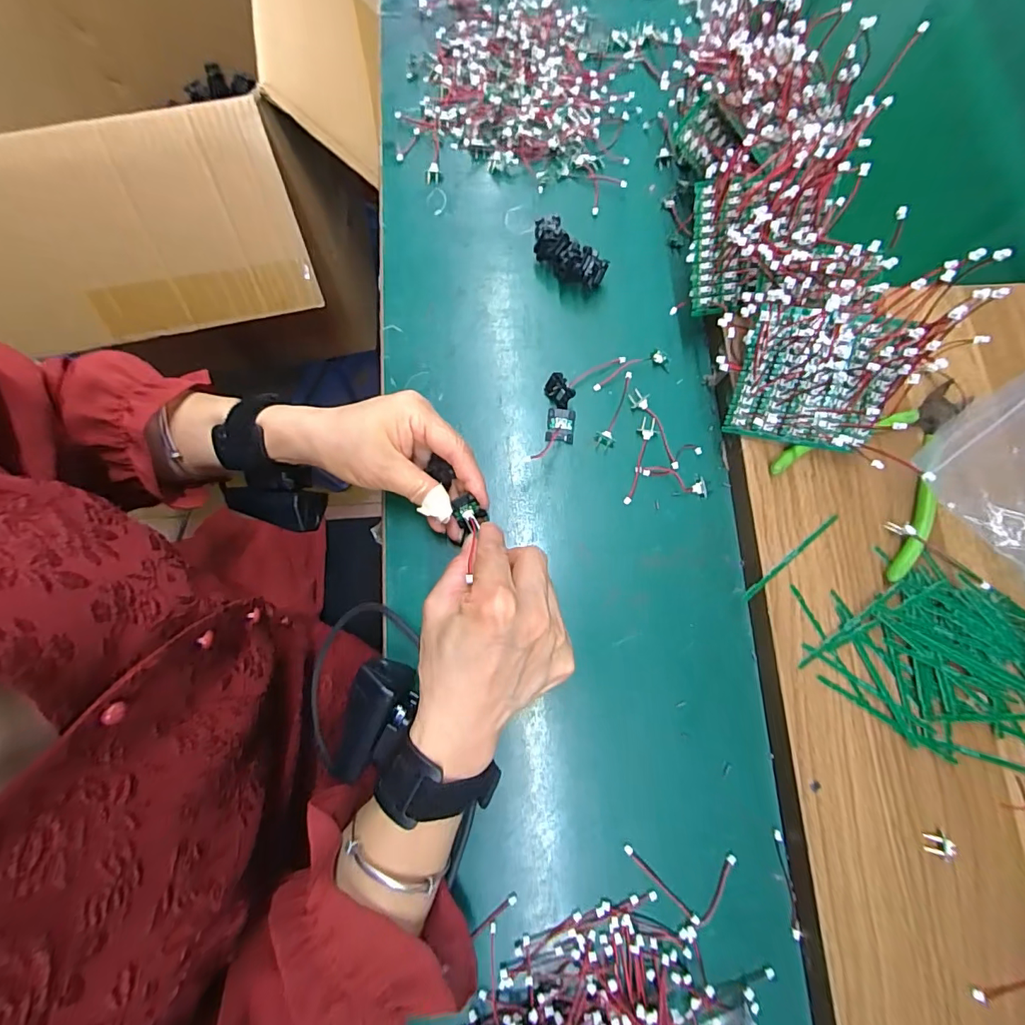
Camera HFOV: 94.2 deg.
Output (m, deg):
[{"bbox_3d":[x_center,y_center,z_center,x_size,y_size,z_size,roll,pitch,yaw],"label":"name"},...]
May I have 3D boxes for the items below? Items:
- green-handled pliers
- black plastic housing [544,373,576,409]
[{"bbox_3d":[0.259,-0.039,0.318,0.137,0.017,0.104,-40,81,-9],"label":"green-handled pliers"},{"bbox_3d":[0.035,-0.090,0.357,0.015,0.018,0.024,-38,80,-9],"label":"black plastic housing"}]

